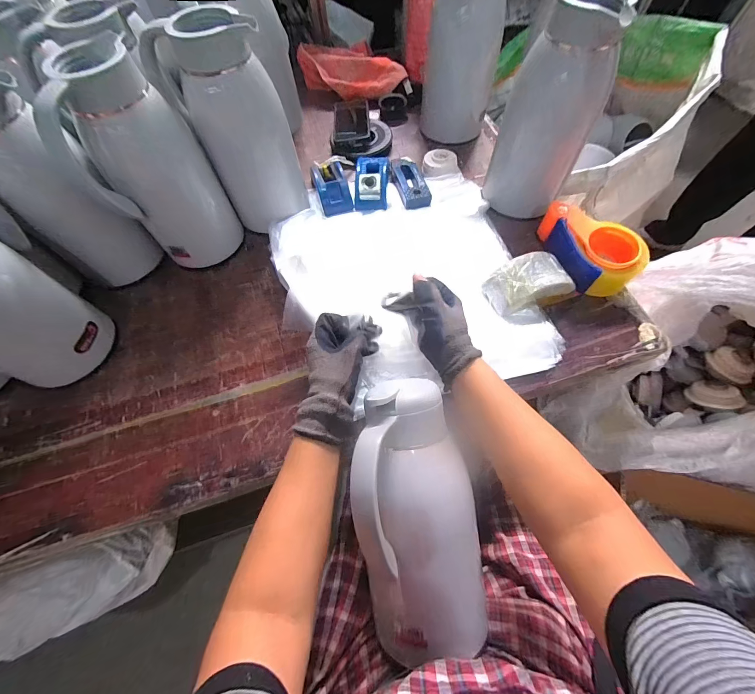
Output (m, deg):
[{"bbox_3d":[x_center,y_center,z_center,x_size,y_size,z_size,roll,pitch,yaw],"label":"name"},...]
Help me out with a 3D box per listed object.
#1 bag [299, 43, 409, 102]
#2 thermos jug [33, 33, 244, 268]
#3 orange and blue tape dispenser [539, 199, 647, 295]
[{"bbox_3d":[-0.068,-0.649,0.789,0.253,0.071,0.094,24,67,14],"label":"bag"},{"bbox_3d":[-0.320,-0.241,0.483,0.149,0.276,0.120,-35,67,-13],"label":"thermos jug"},{"bbox_3d":[0.338,-0.162,0.532,0.108,0.067,0.161,-21,64,-7],"label":"orange and blue tape dispenser"}]

